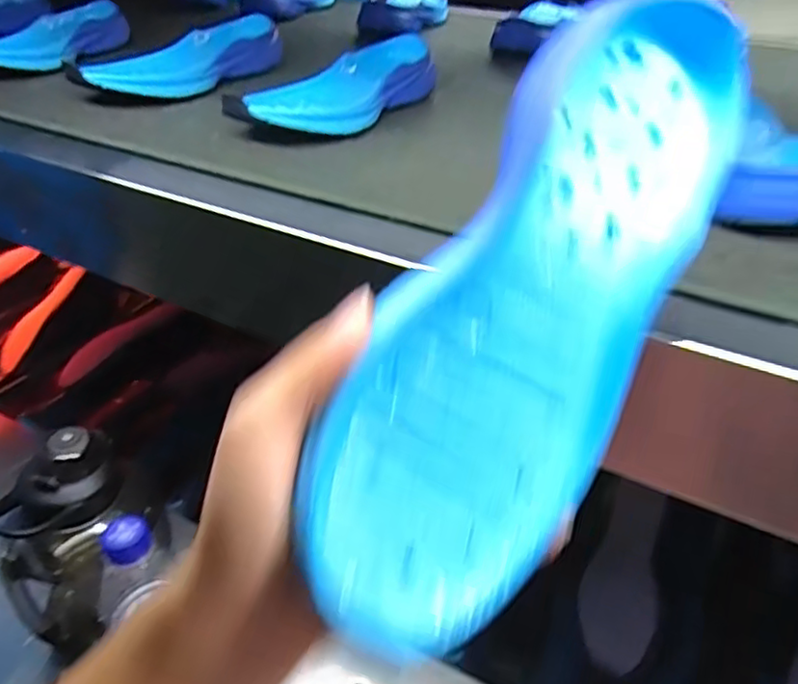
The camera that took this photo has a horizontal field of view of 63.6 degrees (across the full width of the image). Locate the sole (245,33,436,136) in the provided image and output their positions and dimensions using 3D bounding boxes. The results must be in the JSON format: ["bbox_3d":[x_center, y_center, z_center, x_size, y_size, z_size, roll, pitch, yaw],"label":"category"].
[{"bbox_3d":[-0.043,-0.234,0.585,0.097,0.040,0.242,14,43,20],"label":"sole"}]

